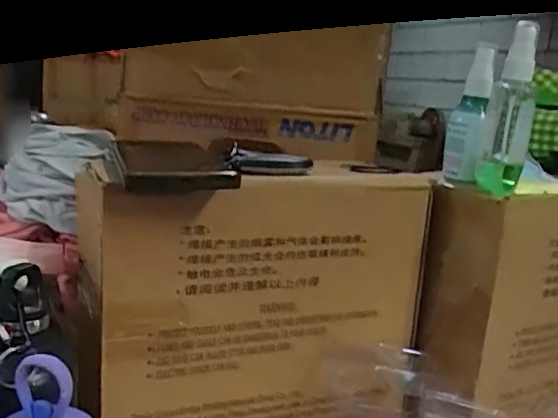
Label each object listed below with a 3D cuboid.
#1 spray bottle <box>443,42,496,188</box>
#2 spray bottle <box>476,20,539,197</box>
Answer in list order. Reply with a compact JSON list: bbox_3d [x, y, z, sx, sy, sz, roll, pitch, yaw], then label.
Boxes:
[{"bbox_3d":[0.164,-0.081,0.506,0.029,0.119,0.030,8,13,12],"label":"spray bottle"},{"bbox_3d":[0.187,-0.079,0.471,0.034,0.130,0.029,12,14,24],"label":"spray bottle"}]

